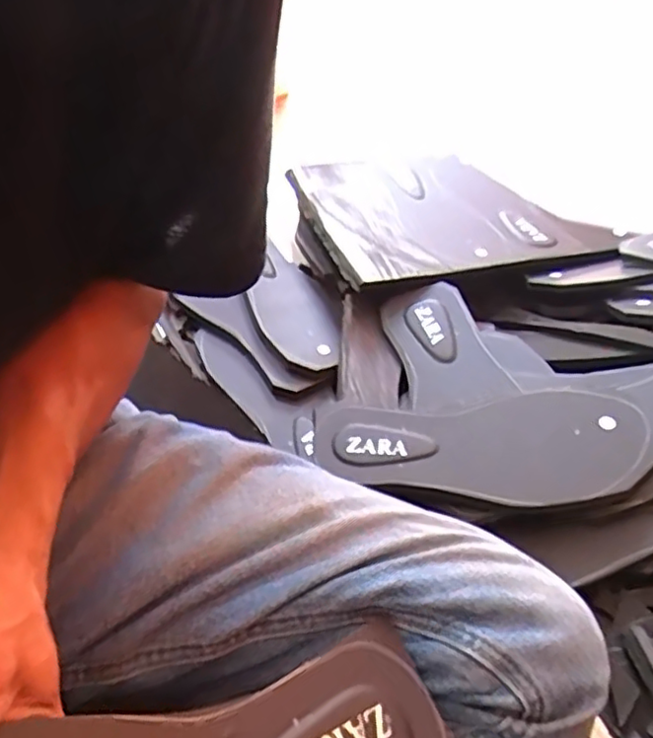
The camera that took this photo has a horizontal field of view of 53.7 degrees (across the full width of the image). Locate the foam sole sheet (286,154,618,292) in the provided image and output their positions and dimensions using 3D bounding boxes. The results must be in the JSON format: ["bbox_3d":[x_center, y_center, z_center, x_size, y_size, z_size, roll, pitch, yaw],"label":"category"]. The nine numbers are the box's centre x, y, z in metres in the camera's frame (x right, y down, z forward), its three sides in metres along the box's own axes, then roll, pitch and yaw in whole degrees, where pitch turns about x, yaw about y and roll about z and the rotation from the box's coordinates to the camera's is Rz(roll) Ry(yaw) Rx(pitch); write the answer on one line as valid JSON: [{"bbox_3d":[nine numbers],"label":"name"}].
[{"bbox_3d":[0.118,-0.185,0.749,0.278,0.023,0.259,-10,44,-15],"label":"foam sole sheet"}]

